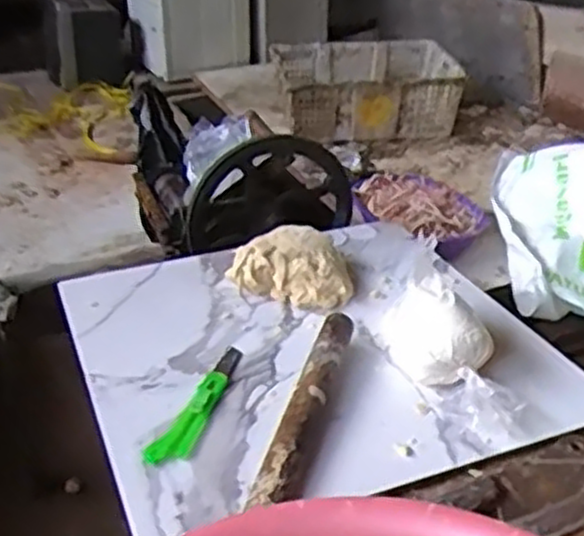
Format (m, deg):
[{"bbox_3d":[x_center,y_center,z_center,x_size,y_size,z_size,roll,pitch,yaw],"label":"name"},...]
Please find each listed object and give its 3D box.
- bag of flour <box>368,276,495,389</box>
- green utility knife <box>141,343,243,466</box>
[{"bbox_3d":[0.140,0.059,0.849,0.080,0.079,0.164,-12,33,-18],"label":"bag of flour"},{"bbox_3d":[-0.090,0.132,0.792,0.038,0.009,0.186,10,33,16],"label":"green utility knife"}]

